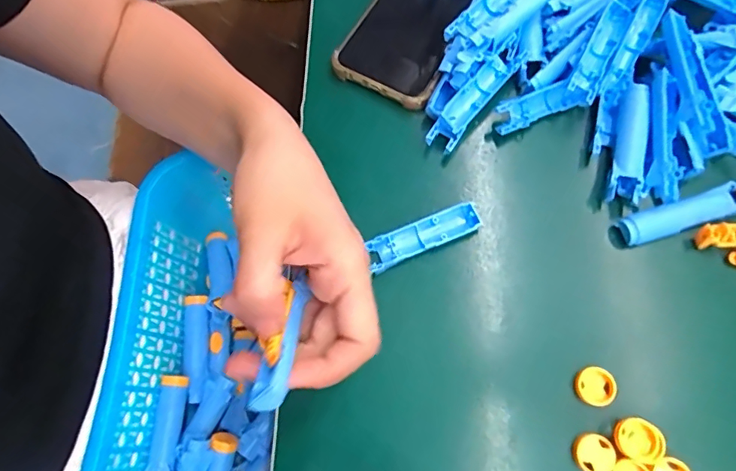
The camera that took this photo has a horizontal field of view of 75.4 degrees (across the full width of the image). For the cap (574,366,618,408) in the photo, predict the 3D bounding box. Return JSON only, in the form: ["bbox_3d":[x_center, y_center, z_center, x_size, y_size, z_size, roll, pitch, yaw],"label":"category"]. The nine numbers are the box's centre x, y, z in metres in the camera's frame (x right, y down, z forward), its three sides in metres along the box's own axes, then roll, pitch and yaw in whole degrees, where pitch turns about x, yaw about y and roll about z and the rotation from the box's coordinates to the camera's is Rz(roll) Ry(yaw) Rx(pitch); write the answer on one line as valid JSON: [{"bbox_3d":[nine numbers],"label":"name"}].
[{"bbox_3d":[0.122,0.081,0.255,0.020,0.006,0.019,-1,69,1],"label":"cap"}]

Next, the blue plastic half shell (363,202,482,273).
[{"bbox_3d":[0.033,0.001,0.290,0.070,0.017,0.016,-21,70,-6],"label":"blue plastic half shell"}]

